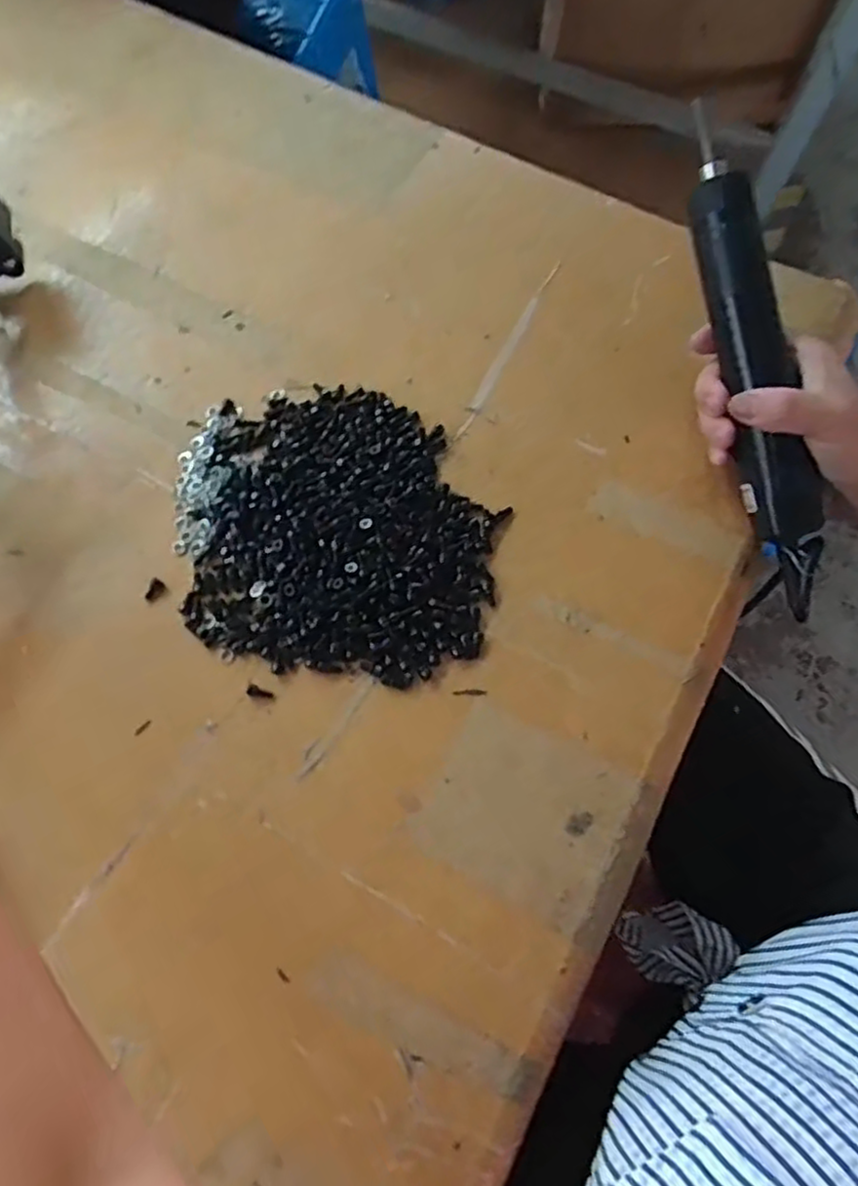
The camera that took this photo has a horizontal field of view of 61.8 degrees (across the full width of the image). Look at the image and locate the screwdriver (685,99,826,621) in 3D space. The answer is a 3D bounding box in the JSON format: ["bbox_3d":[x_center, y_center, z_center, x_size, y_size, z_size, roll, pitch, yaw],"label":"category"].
[{"bbox_3d":[0.181,-0.122,0.400,0.031,0.042,0.270,-15,97,-7],"label":"screwdriver"}]

